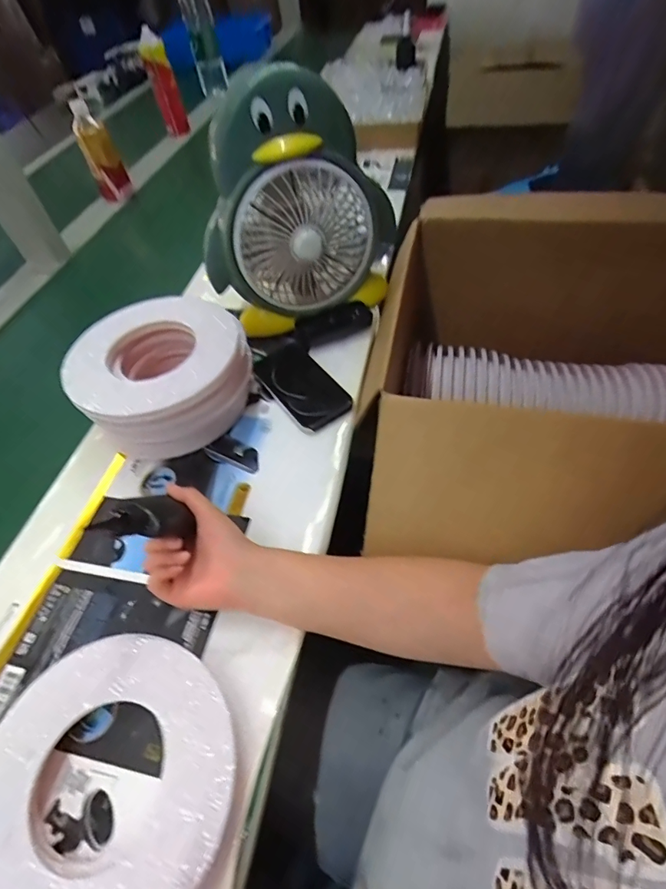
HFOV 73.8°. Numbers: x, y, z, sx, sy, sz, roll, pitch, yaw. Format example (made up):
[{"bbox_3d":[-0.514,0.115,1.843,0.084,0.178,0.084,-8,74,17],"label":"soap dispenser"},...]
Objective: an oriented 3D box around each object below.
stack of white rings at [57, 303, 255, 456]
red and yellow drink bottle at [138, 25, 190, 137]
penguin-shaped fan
[{"bbox_3d":[-0.194,-0.074,0.533,0.171,0.126,0.166,-3,52,4],"label":"stack of white rings"},{"bbox_3d":[-0.452,-0.957,1.205,0.070,0.228,0.080,-26,55,-17],"label":"red and yellow drink bottle"},{"bbox_3d":[-0.049,-0.303,0.586,0.255,0.270,0.139,-16,53,-6],"label":"penguin-shaped fan"}]

